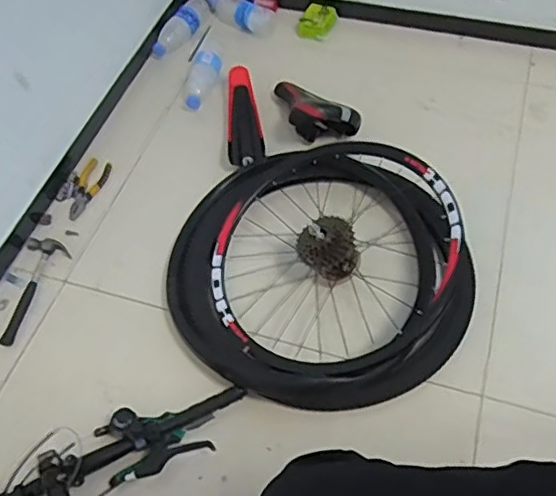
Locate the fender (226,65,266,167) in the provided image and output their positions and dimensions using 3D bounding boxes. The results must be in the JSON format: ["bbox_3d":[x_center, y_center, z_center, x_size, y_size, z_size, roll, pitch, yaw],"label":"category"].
[{"bbox_3d":[-0.082,-0.300,1.365,0.075,0.035,0.280,-7,56,-3],"label":"fender"}]

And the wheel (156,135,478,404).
[{"bbox_3d":[0.054,0.017,1.077,0.507,0.150,0.516,-1,56,1],"label":"wheel"}]

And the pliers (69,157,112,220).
[{"bbox_3d":[-0.412,-0.127,1.294,0.062,0.012,0.159,12,58,10],"label":"pliers"}]

